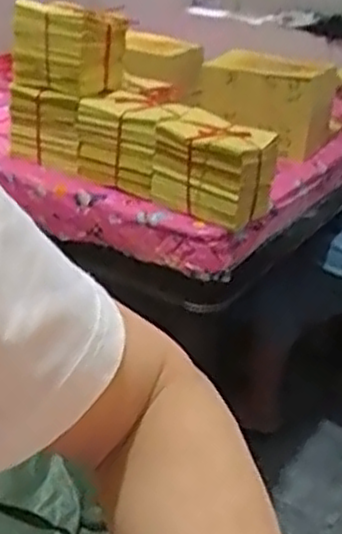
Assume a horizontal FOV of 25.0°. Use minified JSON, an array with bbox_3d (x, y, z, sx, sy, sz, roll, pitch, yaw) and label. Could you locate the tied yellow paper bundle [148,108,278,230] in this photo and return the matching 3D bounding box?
[{"bbox_3d":[0.067,-0.159,1.227,0.167,0.134,0.112,22,32,30],"label":"tied yellow paper bundle"}]

